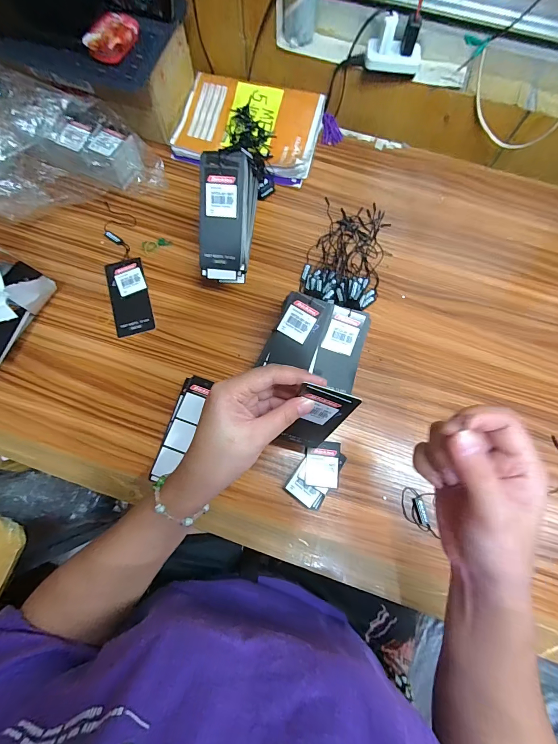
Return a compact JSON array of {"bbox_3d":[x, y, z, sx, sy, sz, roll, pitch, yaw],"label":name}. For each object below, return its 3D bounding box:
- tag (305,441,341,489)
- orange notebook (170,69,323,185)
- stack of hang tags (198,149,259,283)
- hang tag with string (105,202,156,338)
[{"bbox_3d":[0.051,0.105,0.375,0.038,0.004,0.050,7,77,-2],"label":"tag"},{"bbox_3d":[-0.043,-0.370,0.491,0.206,0.025,0.153,17,76,3],"label":"orange notebook"},{"bbox_3d":[-0.064,-0.189,0.403,0.057,0.101,0.149,7,76,1],"label":"stack of hang tags"},{"bbox_3d":[-0.208,-0.143,0.441,0.049,0.004,0.196,-15,77,-4],"label":"hang tag with string"}]

